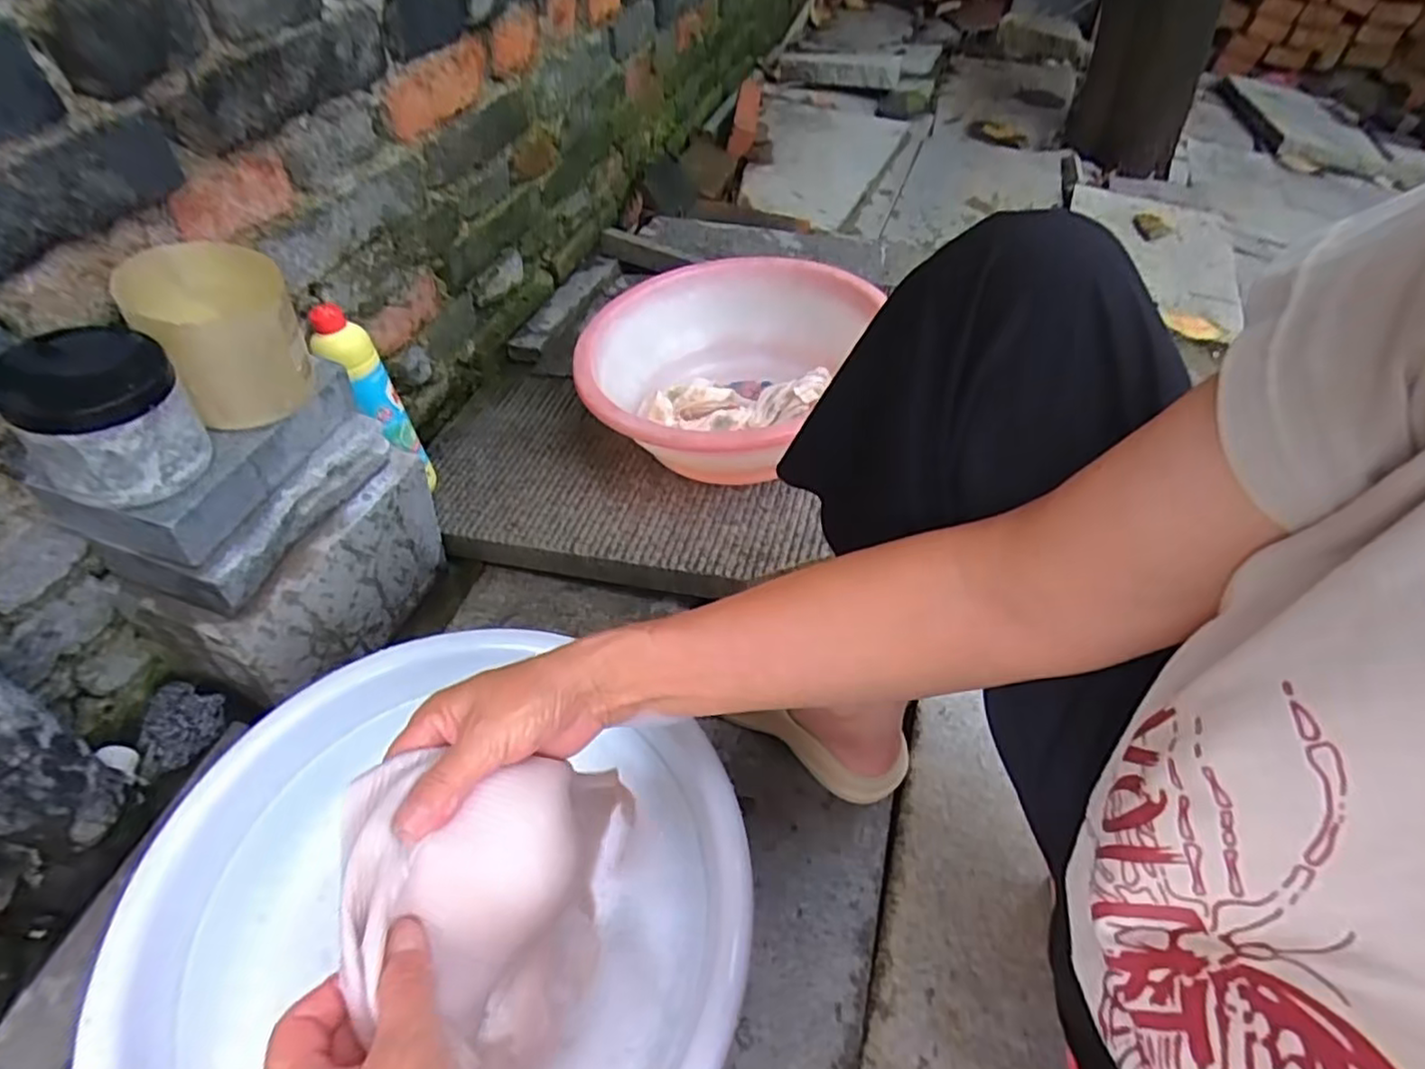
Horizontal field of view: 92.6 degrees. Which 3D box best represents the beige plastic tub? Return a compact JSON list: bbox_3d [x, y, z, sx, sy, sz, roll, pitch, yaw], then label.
[{"bbox_3d":[-0.363,-0.156,0.509,0.096,0.102,0.112,-28,59,-24],"label":"beige plastic tub"}]

